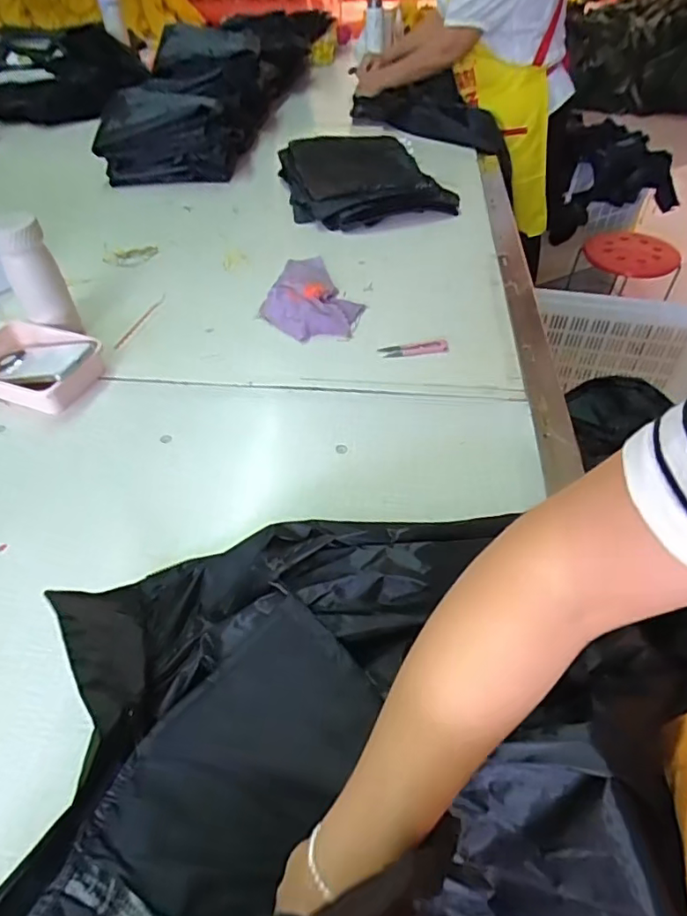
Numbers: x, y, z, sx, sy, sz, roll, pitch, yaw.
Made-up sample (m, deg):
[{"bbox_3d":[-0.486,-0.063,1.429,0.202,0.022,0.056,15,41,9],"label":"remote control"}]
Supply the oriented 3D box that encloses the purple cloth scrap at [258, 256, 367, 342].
[{"bbox_3d":[-0.066,-0.271,0.884,0.153,0.034,0.231,-16,50,-14],"label":"purple cloth scrap"}]

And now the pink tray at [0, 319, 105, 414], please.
[{"bbox_3d":[-0.423,-0.130,0.748,0.169,0.049,0.122,14,49,13],"label":"pink tray"}]

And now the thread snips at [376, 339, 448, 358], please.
[{"bbox_3d":[0.103,-0.160,0.786,0.100,0.007,0.028,-4,48,-3],"label":"thread snips"}]

